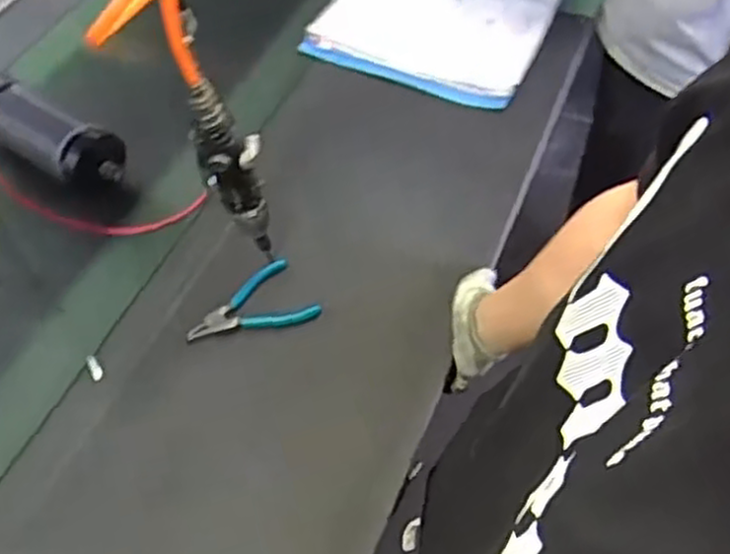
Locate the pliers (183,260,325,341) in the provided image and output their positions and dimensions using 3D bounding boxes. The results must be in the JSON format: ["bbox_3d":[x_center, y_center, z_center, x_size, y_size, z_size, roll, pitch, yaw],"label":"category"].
[{"bbox_3d":[-0.121,0.040,0.820,0.131,0.022,0.078,-31,60,-22],"label":"pliers"}]

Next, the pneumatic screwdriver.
[{"bbox_3d":[-0.128,-0.092,0.750,0.058,0.232,0.037,-8,54,-7],"label":"pneumatic screwdriver"}]

